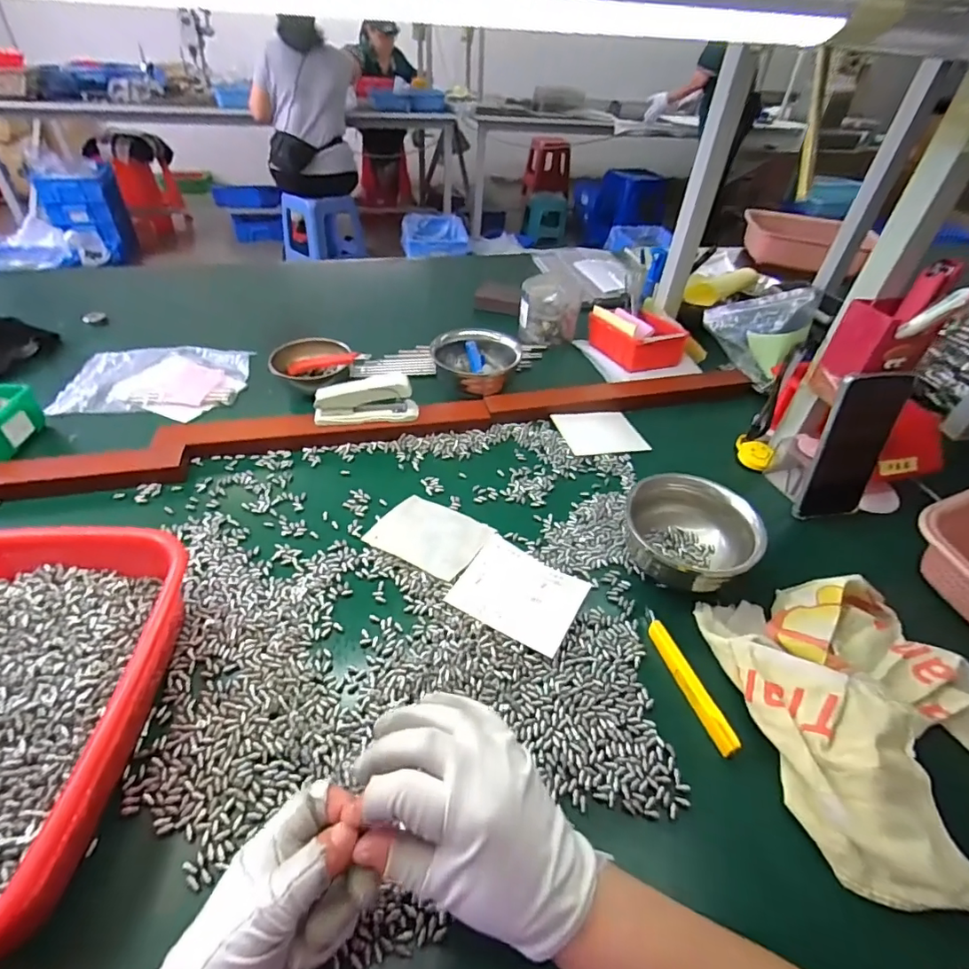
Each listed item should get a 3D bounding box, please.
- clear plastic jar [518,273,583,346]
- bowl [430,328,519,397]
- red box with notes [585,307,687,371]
[{"bbox_3d":[0.110,-0.296,0.853,0.097,0.096,0.078,10,43,7],"label":"clear plastic jar"},{"bbox_3d":[-0.013,-0.176,0.719,0.118,0.067,0.111,2,43,-2],"label":"bowl"},{"bbox_3d":[0.238,-0.238,0.808,0.100,0.055,0.145,-16,46,-20],"label":"red box with notes"}]

